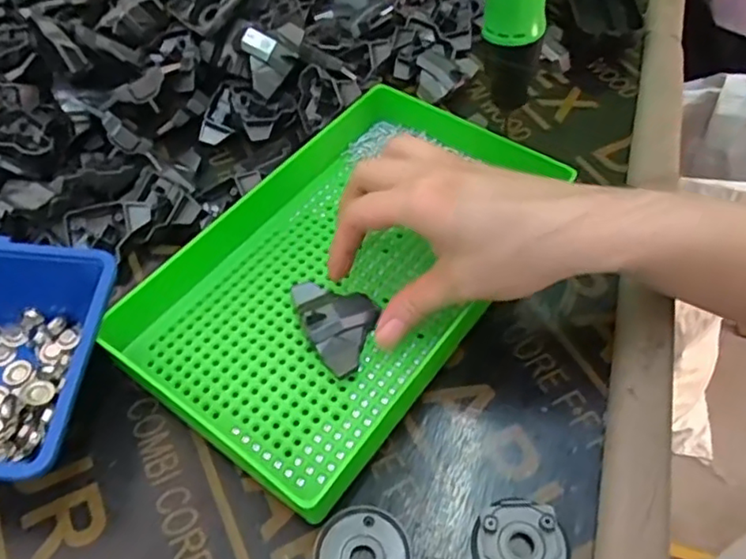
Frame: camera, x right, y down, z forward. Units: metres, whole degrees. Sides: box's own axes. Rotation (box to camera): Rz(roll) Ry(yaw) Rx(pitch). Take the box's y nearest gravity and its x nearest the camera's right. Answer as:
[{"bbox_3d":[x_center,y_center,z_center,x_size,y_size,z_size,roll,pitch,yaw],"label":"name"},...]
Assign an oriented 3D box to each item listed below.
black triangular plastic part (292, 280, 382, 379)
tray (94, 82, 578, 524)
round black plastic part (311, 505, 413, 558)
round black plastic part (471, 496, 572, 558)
[{"bbox_3d":[-0.026,0.021,0.332,0.051,0.022,0.047,19,56,14],"label":"black triangular plastic part"},{"bbox_3d":[-0.017,-0.012,0.360,0.168,0.032,0.243,32,60,22],"label":"tray"},{"bbox_3d":[-0.005,0.124,0.280,0.041,0.009,0.042,0,53,1],"label":"round black plastic part"},{"bbox_3d":[0.066,0.119,0.282,0.041,0.007,0.042,0,53,1],"label":"round black plastic part"}]

